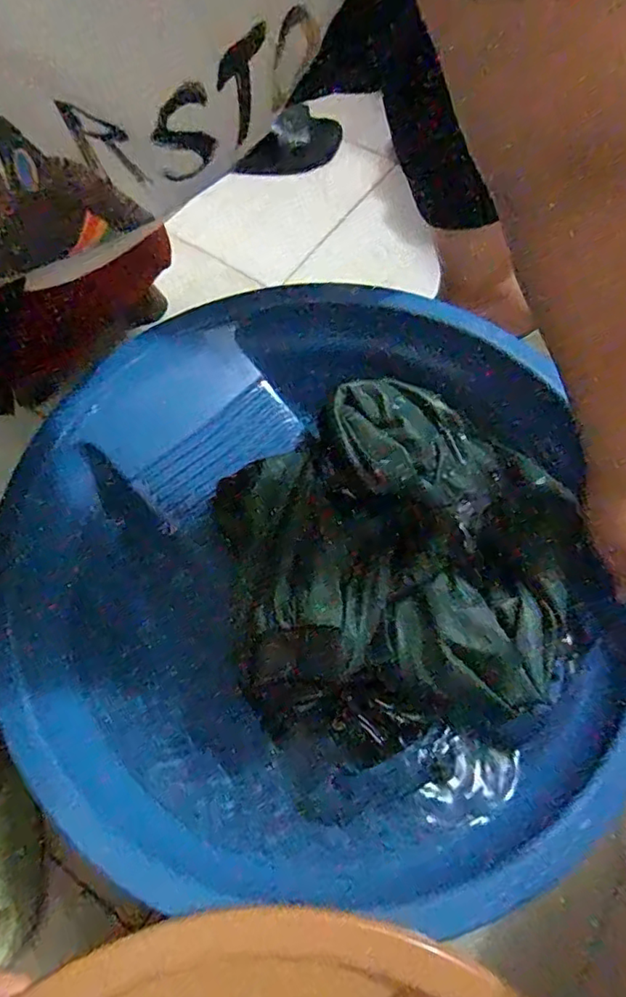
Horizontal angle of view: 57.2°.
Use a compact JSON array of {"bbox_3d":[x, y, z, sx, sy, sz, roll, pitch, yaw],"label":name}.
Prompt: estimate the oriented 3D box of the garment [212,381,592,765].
[{"bbox_3d":[0.063,0.040,0.457,0.265,0.063,0.272,-12,64,-5],"label":"garment"}]

